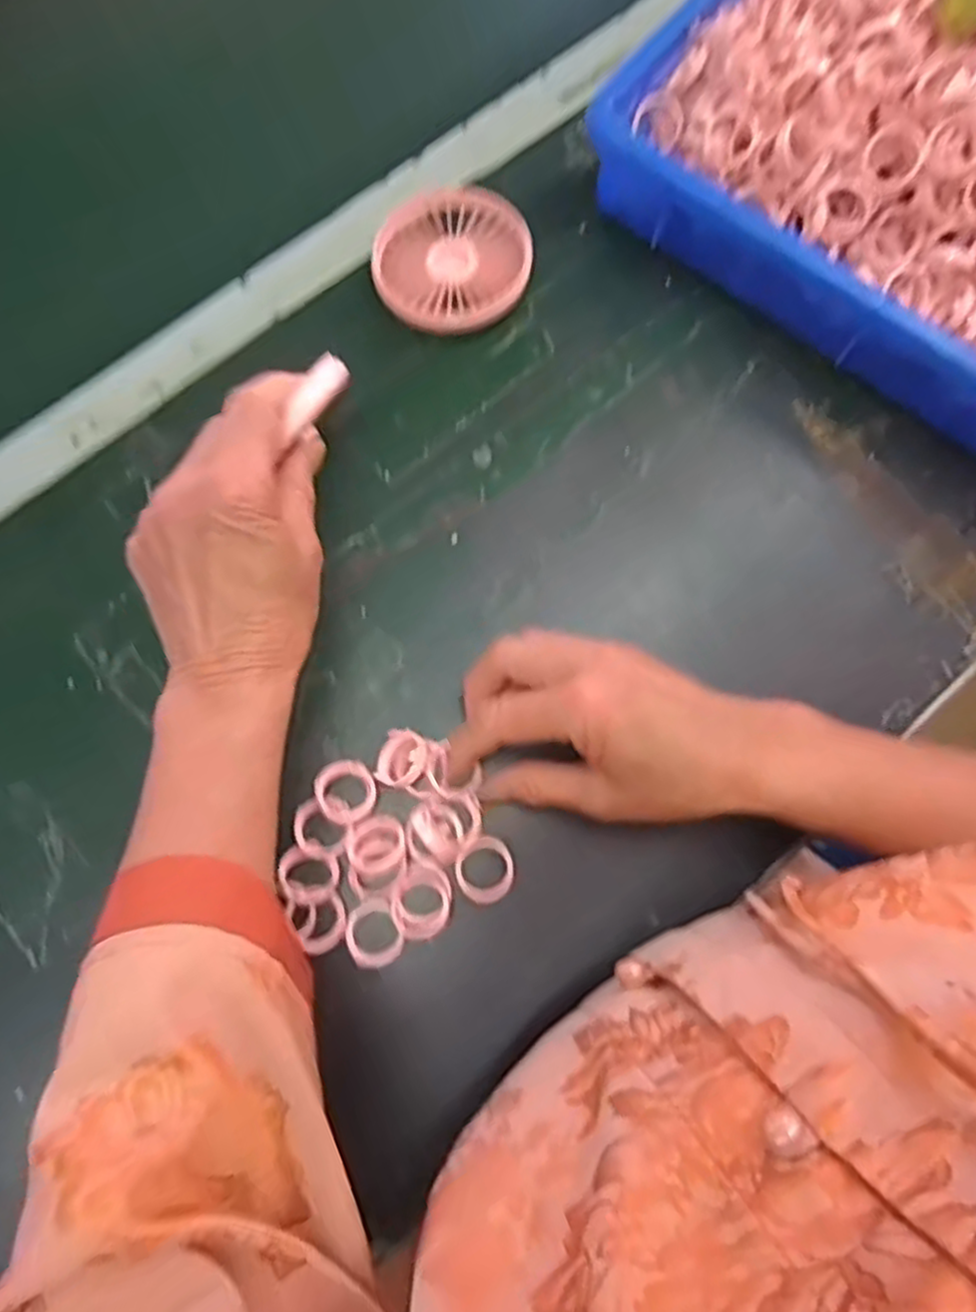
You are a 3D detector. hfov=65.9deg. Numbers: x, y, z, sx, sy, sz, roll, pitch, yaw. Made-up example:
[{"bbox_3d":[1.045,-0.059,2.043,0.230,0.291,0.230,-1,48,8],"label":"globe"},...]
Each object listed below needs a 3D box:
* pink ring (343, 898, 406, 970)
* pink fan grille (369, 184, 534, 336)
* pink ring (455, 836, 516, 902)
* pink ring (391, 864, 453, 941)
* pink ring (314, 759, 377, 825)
[{"bbox_3d":[-0.053,0.130,0.351,0.025,0.005,0.030,-26,77,-7],"label":"pink ring"},{"bbox_3d":[-0.021,-0.224,0.430,0.088,0.019,0.087,0,75,-1],"label":"pink fan grille"},{"bbox_3d":[-0.001,0.101,0.355,0.027,0.004,0.029,0,75,-1],"label":"pink ring"},{"bbox_3d":[-0.031,0.115,0.352,0.030,0.007,0.031,0,75,-1],"label":"pink ring"},{"bbox_3d":[-0.068,0.064,0.362,0.026,0.010,0.030,-17,76,-5],"label":"pink ring"}]

